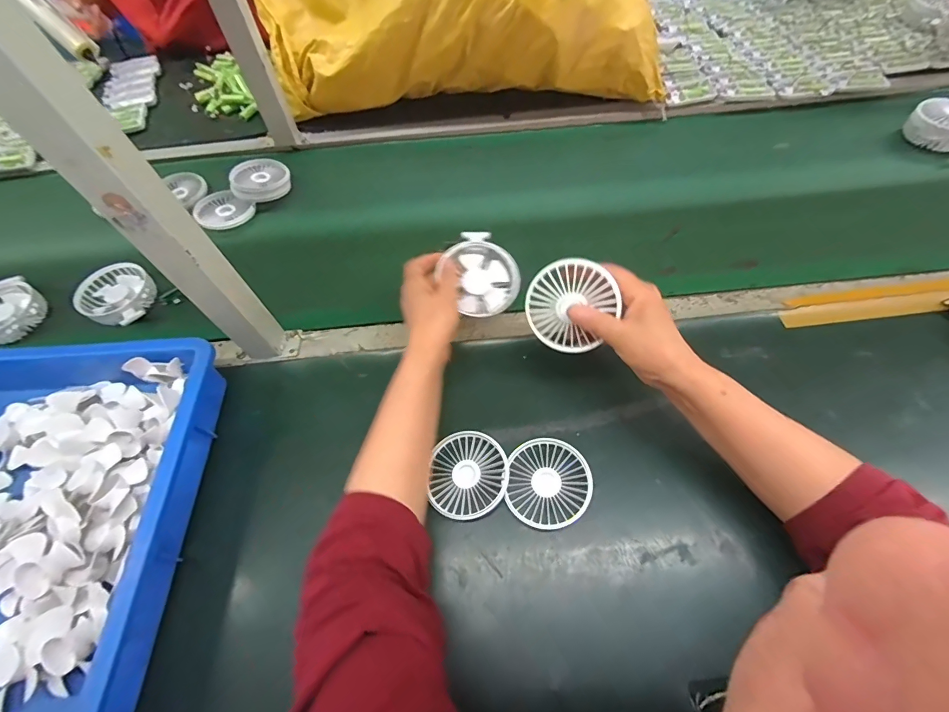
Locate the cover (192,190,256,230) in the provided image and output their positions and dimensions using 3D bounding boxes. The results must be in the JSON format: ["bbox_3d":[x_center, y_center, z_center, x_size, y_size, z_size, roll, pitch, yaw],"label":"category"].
[{"bbox_3d":[-0.400,-0.230,0.674,0.084,0.012,0.082,27,64,19],"label":"cover"}]

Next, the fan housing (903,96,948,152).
[{"bbox_3d":[0.730,-0.355,0.659,0.086,0.043,0.080,15,61,13],"label":"fan housing"}]

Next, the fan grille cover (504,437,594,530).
[{"bbox_3d":[0.077,0.128,0.437,0.082,0.010,0.087,5,59,7],"label":"fan grille cover"}]

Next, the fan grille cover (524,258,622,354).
[{"bbox_3d":[0.092,-0.046,0.407,0.086,0.084,0.008,52,28,-7],"label":"fan grille cover"}]

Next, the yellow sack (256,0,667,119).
[{"bbox_3d":[-0.036,-0.582,0.726,0.651,0.233,0.223,-3,58,3],"label":"yellow sack"}]

